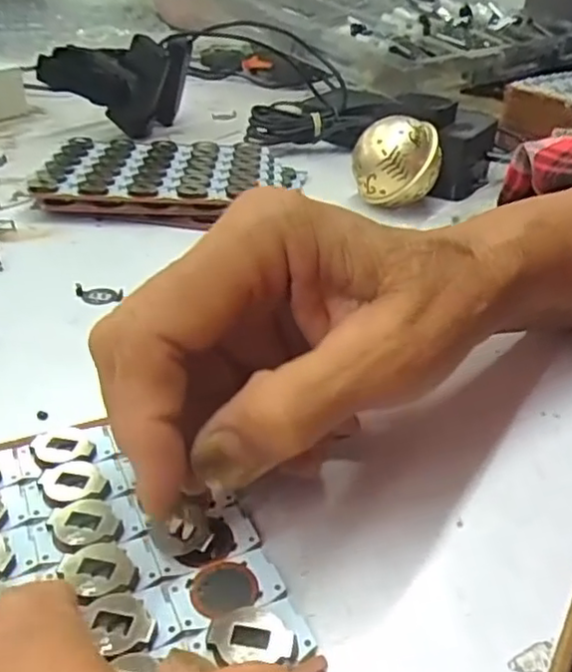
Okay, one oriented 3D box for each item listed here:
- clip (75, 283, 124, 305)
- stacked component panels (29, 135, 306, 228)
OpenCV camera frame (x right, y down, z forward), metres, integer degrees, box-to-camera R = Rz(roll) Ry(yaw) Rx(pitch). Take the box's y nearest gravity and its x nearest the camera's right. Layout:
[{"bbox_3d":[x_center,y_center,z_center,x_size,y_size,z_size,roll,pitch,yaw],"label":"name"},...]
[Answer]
[{"bbox_3d":[-0.091,-0.021,0.319,0.018,0.004,0.017,3,33,-2],"label":"clip"},{"bbox_3d":[-0.075,-0.106,0.439,0.162,0.022,0.113,4,33,0],"label":"stacked component panels"}]

